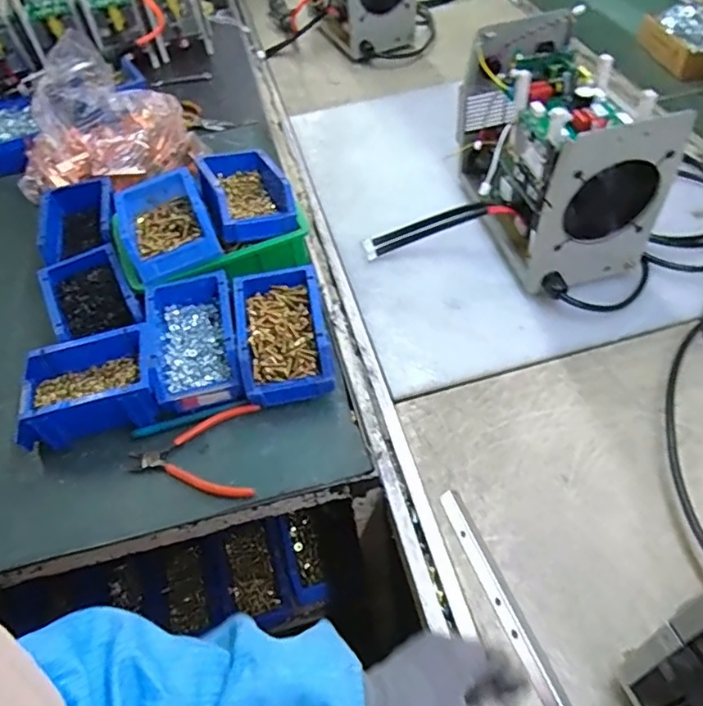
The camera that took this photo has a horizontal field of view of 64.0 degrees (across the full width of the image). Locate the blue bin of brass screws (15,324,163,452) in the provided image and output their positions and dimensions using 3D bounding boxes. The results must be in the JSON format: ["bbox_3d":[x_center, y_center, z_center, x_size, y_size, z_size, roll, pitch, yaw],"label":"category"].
[{"bbox_3d":[-0.304,0.043,0.649,0.160,0.073,0.106,-14,51,-5],"label":"blue bin of brass screws"}]

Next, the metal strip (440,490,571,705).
[{"bbox_3d":[0.145,0.239,0.510,0.022,0.004,0.254,-18,51,-8],"label":"metal strip"}]

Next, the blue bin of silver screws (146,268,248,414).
[{"bbox_3d":[-0.189,-0.014,0.684,0.101,0.069,0.169,-14,51,-5],"label":"blue bin of silver screws"}]

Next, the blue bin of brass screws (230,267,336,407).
[{"bbox_3d":[-0.083,-0.025,0.679,0.102,0.061,0.162,-12,51,-3],"label":"blue bin of brass screws"}]

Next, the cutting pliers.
[{"bbox_3d":[-0.175,0.111,0.622,0.140,0.012,0.114,-5,51,3],"label":"cutting pliers"}]

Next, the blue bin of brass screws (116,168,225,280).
[{"bbox_3d":[-0.248,-0.170,0.745,0.114,0.060,0.158,-21,52,-11],"label":"blue bin of brass screws"}]

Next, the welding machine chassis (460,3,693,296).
[{"bbox_3d":[0.265,-0.260,0.748,0.168,0.236,0.289,-10,51,-1],"label":"welding machine chassis"}]

